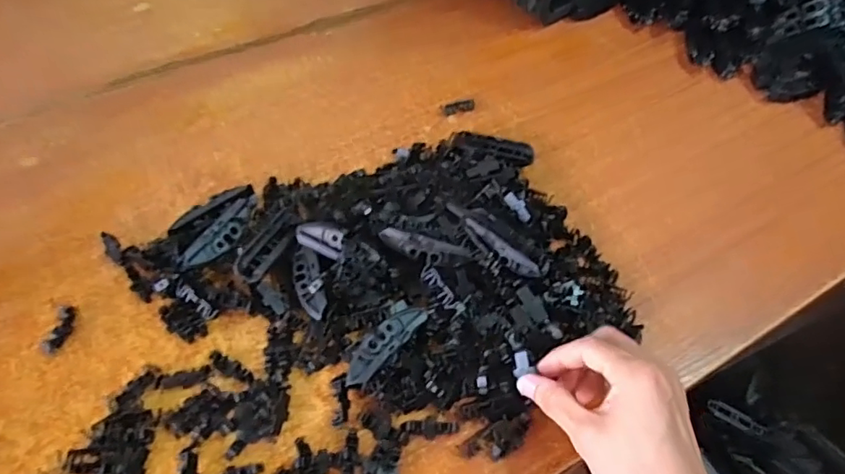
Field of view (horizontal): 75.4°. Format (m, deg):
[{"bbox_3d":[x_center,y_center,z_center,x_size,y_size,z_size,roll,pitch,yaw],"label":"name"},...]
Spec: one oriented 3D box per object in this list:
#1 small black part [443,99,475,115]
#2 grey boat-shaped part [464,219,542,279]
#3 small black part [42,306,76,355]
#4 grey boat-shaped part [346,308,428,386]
[{"bbox_3d":[0.036,-0.127,0.529,0.032,0.007,0.012,-12,54,-12],"label":"small black part"},{"bbox_3d":[0.056,0.010,0.396,0.063,0.017,0.010,33,58,21],"label":"grey boat-shaped part"},{"bbox_3d":[-0.245,0.062,0.369,0.011,0.011,0.034,3,52,-1],"label":"small black part"},{"bbox_3d":[-0.025,0.069,0.360,0.021,0.005,0.067,33,59,28],"label":"grey boat-shaped part"}]

